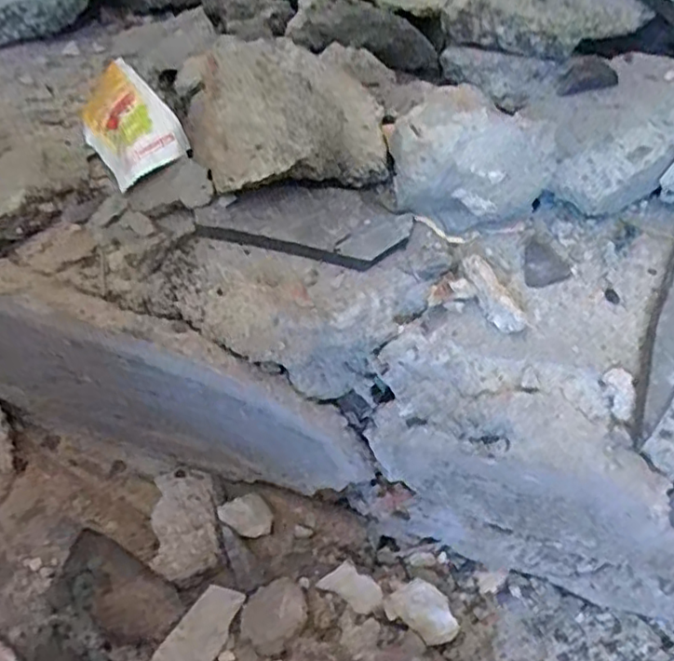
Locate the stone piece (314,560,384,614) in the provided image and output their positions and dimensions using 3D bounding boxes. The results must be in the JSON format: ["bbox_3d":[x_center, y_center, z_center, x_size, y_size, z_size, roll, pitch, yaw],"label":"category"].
[{"bbox_3d":[0.008,0.139,0.348,0.033,0.006,0.019,27,87,7],"label":"stone piece"}]

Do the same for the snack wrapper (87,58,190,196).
[{"bbox_3d":[-0.089,-0.088,0.270,0.032,0.020,0.058,-30,62,-16],"label":"snack wrapper"}]

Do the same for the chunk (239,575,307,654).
[{"bbox_3d":[-0.032,0.151,0.341,0.031,0.016,0.036,33,64,19],"label":"chunk"}]

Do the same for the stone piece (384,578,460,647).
[{"bbox_3d":[0.046,0.147,0.336,0.037,0.020,0.023,31,64,18],"label":"stone piece"}]

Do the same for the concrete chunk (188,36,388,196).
[{"bbox_3d":[-0.019,-0.085,0.255,0.075,0.043,0.058,-21,60,-11],"label":"concrete chunk"}]

